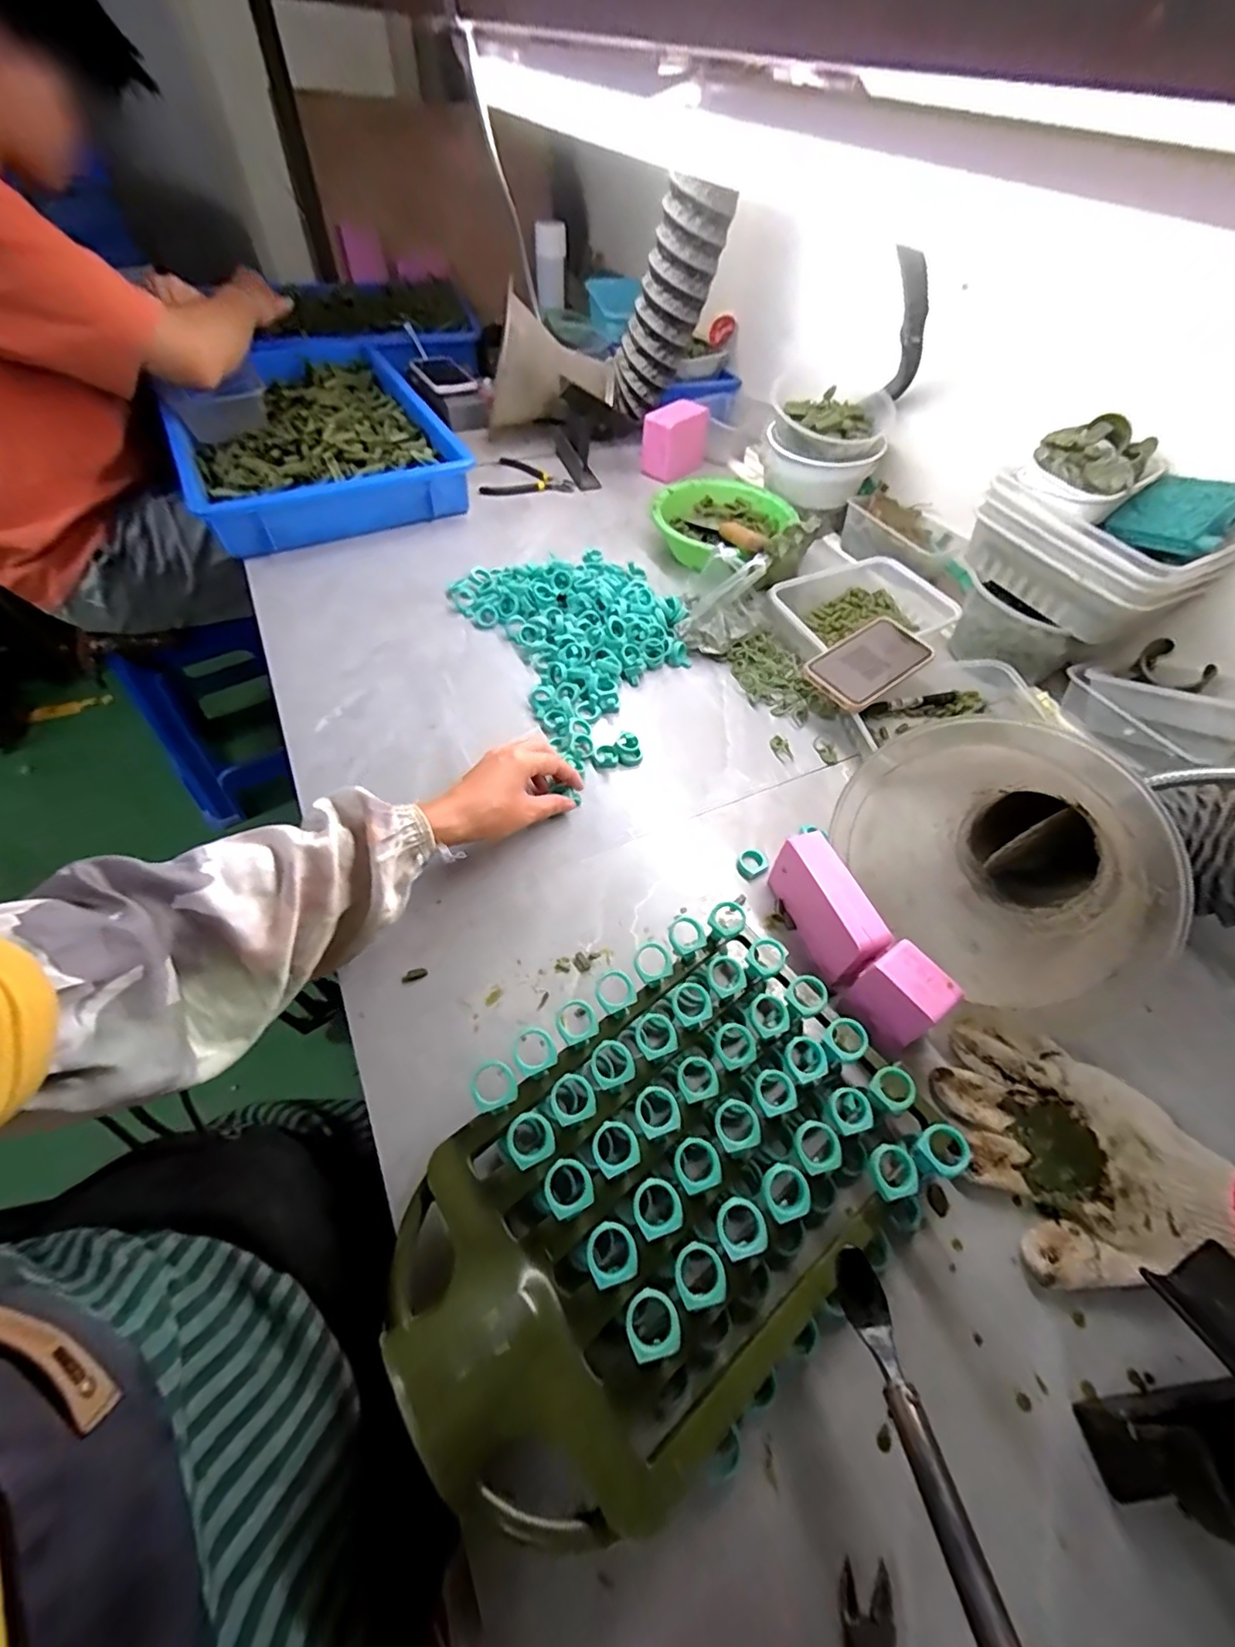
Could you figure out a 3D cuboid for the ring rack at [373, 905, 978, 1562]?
[{"bbox_3d":[0.034,0.219,0.363,0.326,0.065,0.238,-34,63,-26],"label":"ring rack"}]

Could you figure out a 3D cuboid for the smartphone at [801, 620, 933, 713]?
[{"bbox_3d":[0.278,-0.178,0.640,0.160,0.012,0.077,-33,73,-24],"label":"smartphone"}]

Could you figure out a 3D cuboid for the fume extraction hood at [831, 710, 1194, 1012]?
[{"bbox_3d":[0.295,0.016,0.432,0.158,0.157,0.200,-21,58,-20],"label":"fume extraction hood"}]

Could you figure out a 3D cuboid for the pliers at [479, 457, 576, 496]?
[{"bbox_3d":[-0.141,-0.563,0.960,0.137,0.019,0.127,11,53,3],"label":"pliers"}]

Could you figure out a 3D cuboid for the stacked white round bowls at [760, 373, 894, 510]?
[{"bbox_3d":[0.300,-0.551,0.838,0.156,0.116,0.145,1,54,-2],"label":"stacked white round bowls"}]

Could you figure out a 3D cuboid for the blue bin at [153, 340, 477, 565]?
[{"bbox_3d":[-0.501,-0.650,0.947,0.390,0.084,0.590,-21,58,-20],"label":"blue bin"}]

